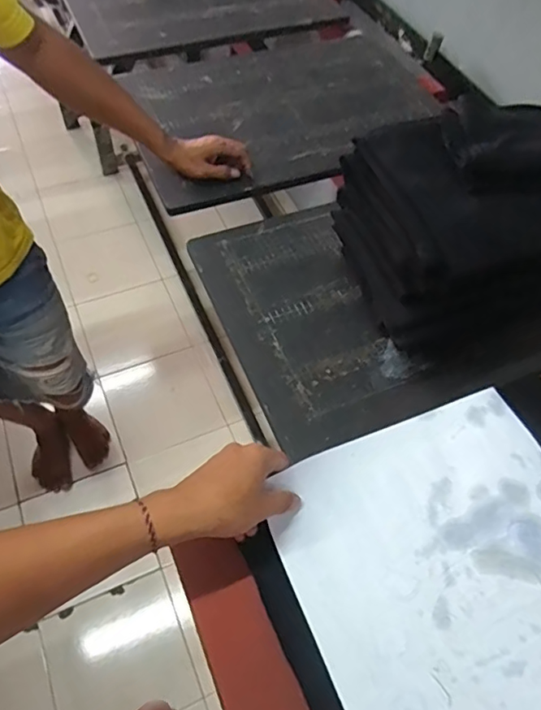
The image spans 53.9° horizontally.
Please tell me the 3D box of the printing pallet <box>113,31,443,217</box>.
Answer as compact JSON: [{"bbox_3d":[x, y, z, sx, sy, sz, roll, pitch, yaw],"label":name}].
[{"bbox_3d":[0.025,-0.466,0.999,0.558,0.027,0.372,-19,64,-14],"label":"printing pallet"}]

